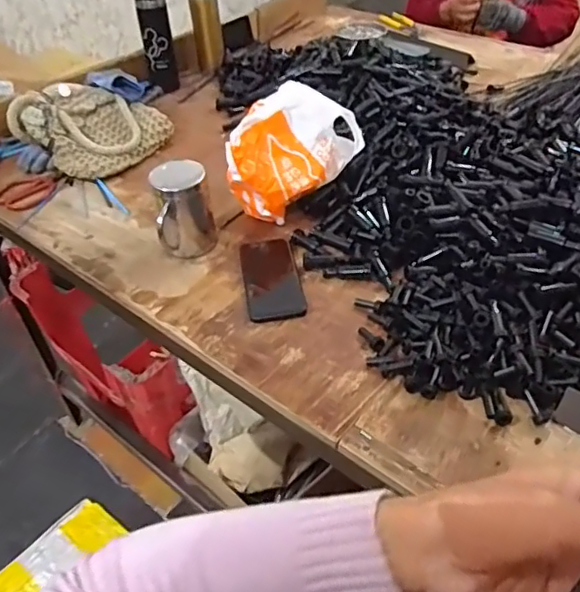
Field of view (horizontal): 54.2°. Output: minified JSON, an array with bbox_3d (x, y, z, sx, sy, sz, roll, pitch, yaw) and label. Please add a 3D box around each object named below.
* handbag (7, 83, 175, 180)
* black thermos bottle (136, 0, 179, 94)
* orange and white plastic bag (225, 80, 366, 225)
[{"bbox_3d":[-0.356,-0.315,1.041,0.199,0.117,0.207,18,48,21],"label":"handbag"},{"bbox_3d":[-0.285,-0.558,1.211,0.067,0.239,0.073,-12,44,-9],"label":"black thermos bottle"},{"bbox_3d":[0.002,-0.198,0.844,0.122,0.152,0.193,27,52,29],"label":"orange and white plastic bag"}]

